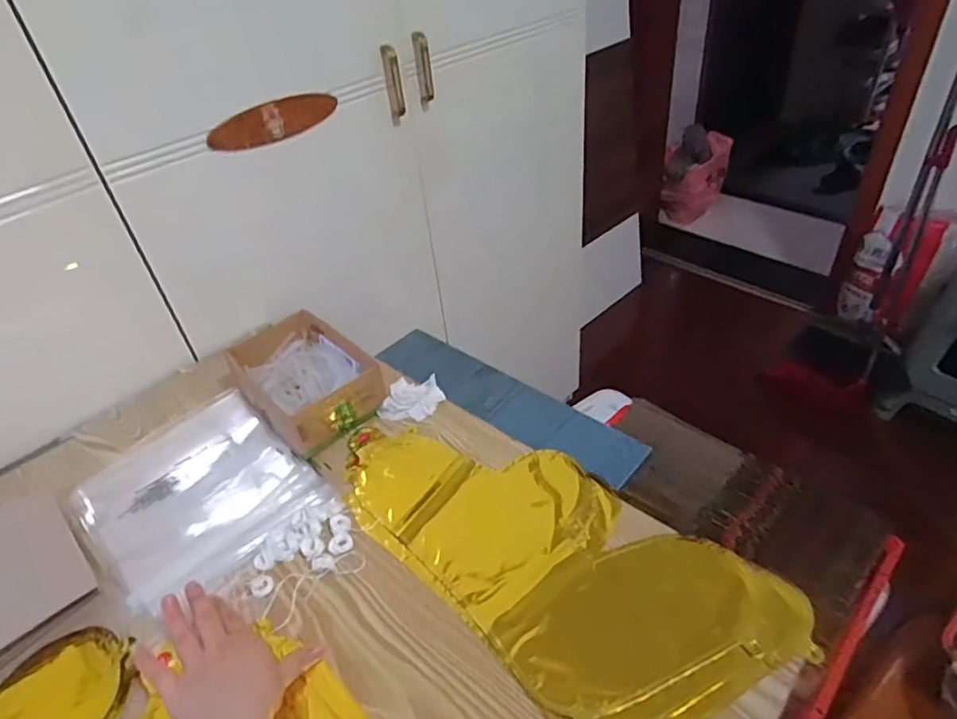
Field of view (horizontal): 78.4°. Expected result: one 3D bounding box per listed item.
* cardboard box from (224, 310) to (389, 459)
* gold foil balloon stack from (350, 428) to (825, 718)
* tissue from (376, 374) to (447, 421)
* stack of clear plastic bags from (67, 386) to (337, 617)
[{"bbox_3d":[-0.216,0.020,0.733,0.138,0.059,0.197,-32,47,-27],"label":"cardboard box"},{"bbox_3d":[0.052,0.174,0.565,0.442,0.014,0.204,27,51,32],"label":"gold foil balloon stack"},{"bbox_3d":[-0.082,0.051,0.727,0.076,0.027,0.054,-2,41,4],"label":"tissue"},{"bbox_3d":[-0.310,0.143,0.642,0.246,0.018,0.209,30,52,34],"label":"stack of clear plastic bags"}]

